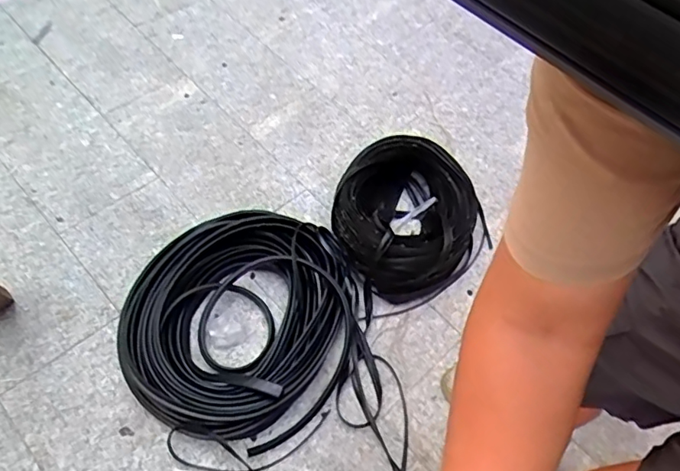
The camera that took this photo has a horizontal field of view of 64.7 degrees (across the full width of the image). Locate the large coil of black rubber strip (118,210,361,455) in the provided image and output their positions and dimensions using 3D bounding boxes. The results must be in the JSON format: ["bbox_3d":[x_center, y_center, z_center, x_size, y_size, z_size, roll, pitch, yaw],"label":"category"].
[{"bbox_3d":[-0.239,0.179,1.282,0.533,0.084,0.567,3,57,-5],"label":"large coil of black rubber strip"}]

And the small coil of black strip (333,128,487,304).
[{"bbox_3d":[0.187,-0.058,1.510,0.406,0.186,0.440,3,57,-5],"label":"small coil of black strip"}]

